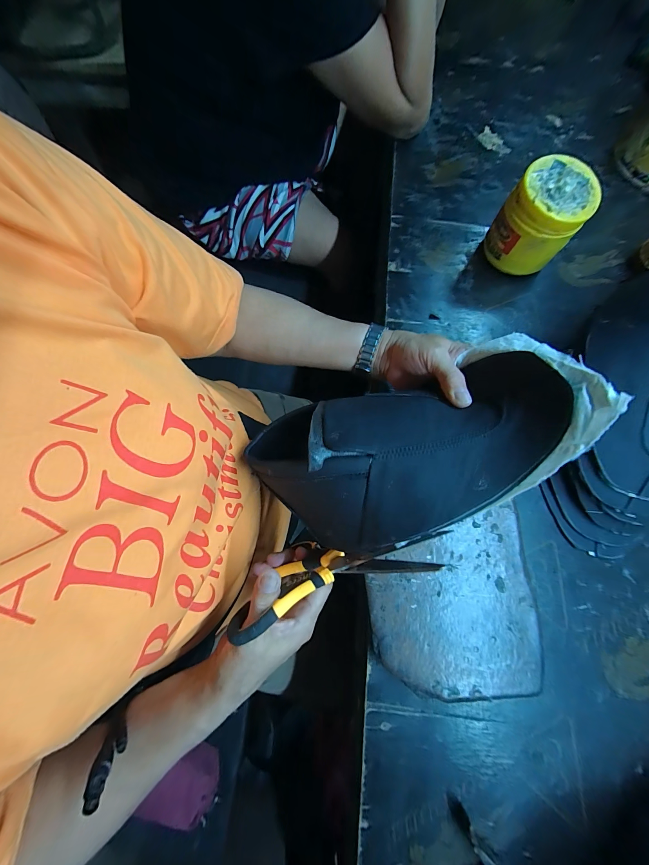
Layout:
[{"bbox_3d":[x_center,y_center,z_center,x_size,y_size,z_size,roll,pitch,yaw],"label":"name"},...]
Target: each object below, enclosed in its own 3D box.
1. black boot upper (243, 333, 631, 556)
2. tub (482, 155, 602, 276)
[{"bbox_3d":[0.069,0.005,0.229,0.240,0.086,0.126,-22,78,-6],"label":"black boot upper"},{"bbox_3d":[0.266,-0.265,0.378,0.089,0.097,0.083,35,78,7],"label":"tub"}]

